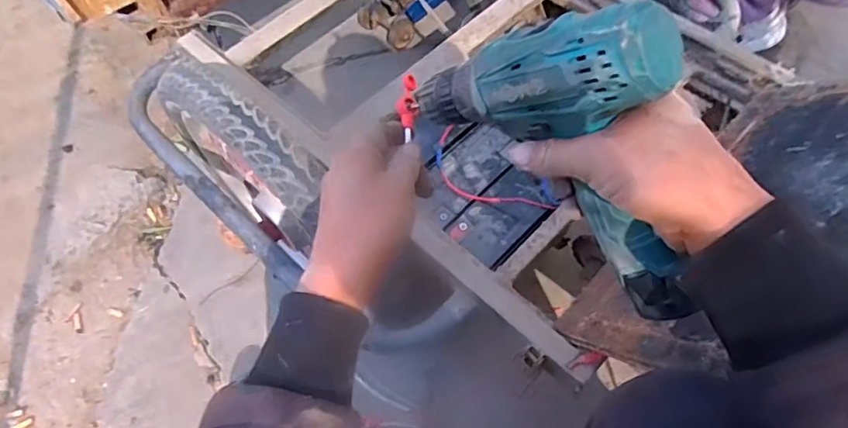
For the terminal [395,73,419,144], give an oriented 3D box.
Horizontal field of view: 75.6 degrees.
[{"bbox_3d":[-0.013,-0.091,0.441,0.018,0.006,0.047,3,69,0],"label":"terminal"}]

